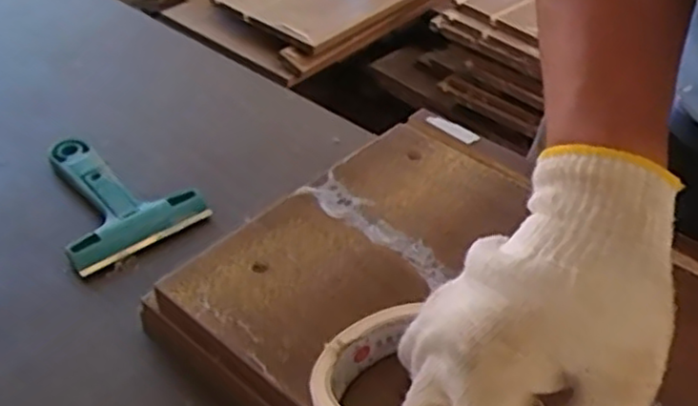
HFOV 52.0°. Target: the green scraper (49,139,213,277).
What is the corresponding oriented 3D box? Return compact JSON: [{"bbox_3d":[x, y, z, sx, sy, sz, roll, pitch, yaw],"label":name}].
[{"bbox_3d":[-0.179,-0.009,0.536,0.099,0.015,0.133,-25,48,-30],"label":"green scraper"}]

